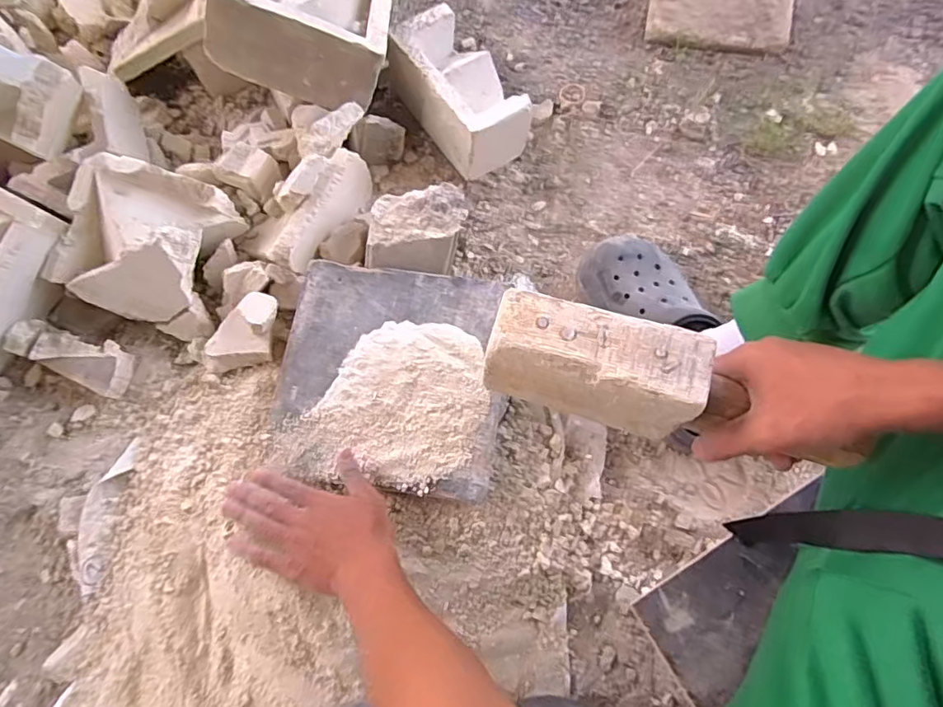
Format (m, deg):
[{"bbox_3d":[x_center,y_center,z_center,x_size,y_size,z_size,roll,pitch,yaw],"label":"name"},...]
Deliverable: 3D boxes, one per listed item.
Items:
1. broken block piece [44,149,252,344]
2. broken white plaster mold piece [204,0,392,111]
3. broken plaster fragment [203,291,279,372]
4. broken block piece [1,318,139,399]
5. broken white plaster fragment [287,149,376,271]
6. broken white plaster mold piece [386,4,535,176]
[{"bbox_3d":[-0.388,-0.129,0.644,0.182,0.089,0.166,16,73,4],"label":"broken block piece"},{"bbox_3d":[-0.217,-0.443,0.710,0.203,0.115,0.198,11,57,-21],"label":"broken white plaster mold piece"},{"bbox_3d":[-0.262,-0.024,0.621,0.068,0.034,0.097,16,73,4],"label":"broken plaster fragment"},{"bbox_3d":[-0.468,0.001,0.642,0.144,0.036,0.057,23,74,6],"label":"broken block piece"},{"bbox_3d":[-0.177,-0.173,0.683,0.028,0.085,0.167,19,73,4],"label":"broken white plaster fragment"},{"bbox_3d":[-0.017,-0.359,0.753,0.123,0.109,0.198,-39,77,-11],"label":"broken white plaster mold piece"}]

